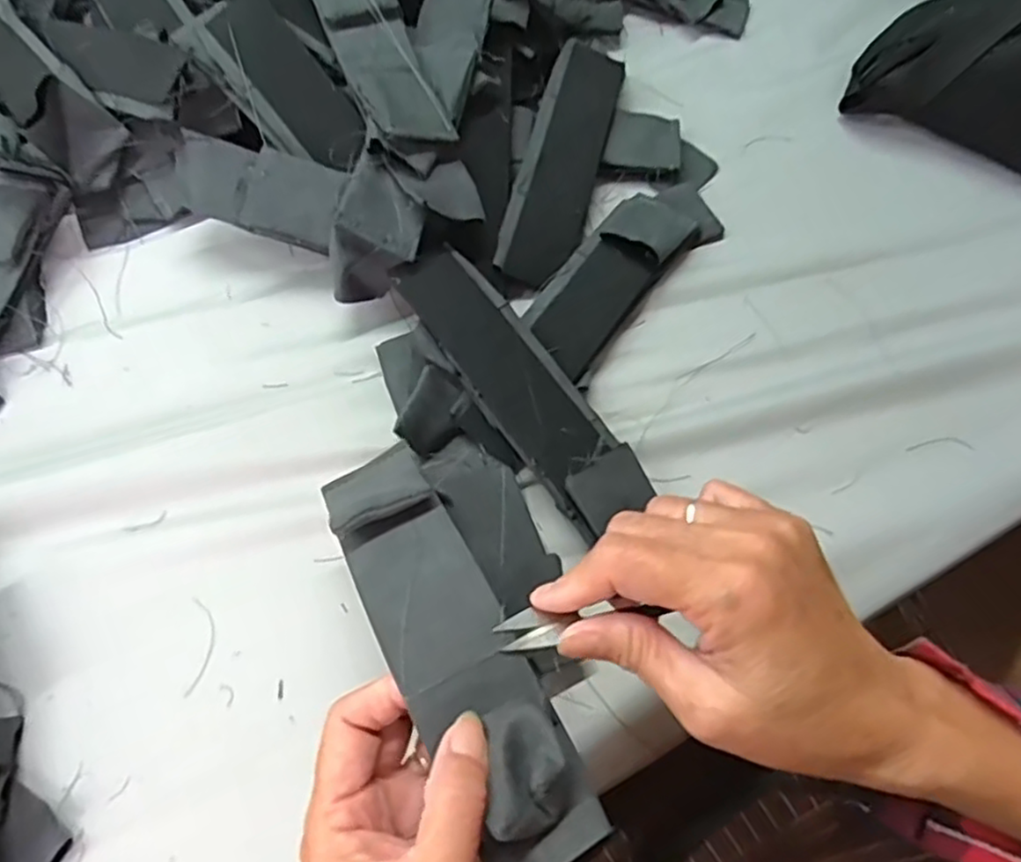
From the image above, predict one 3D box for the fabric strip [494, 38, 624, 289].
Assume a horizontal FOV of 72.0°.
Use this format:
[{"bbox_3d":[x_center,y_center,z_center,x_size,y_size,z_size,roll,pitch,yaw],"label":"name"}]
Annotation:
[{"bbox_3d":[0.033,-0.172,0.442,0.047,0.011,0.182,18,71,-6],"label":"fabric strip"}]

